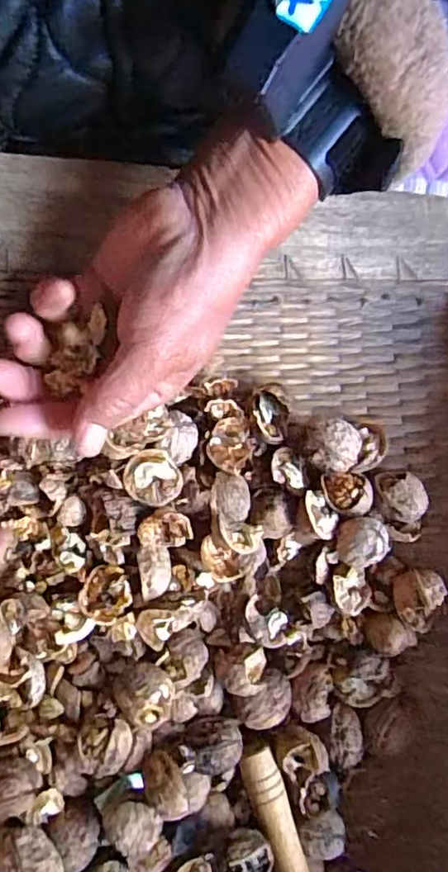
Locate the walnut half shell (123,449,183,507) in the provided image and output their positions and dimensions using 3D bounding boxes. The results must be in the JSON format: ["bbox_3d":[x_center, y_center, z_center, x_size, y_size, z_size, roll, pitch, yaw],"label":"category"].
[{"bbox_3d":[-0.039,0.024,0.313,0.029,0.018,0.030,0,79,-2],"label":"walnut half shell"}]

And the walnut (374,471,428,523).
[{"bbox_3d":[0.109,0.037,0.351,0.026,0.022,0.033,-42,83,-9],"label":"walnut"}]

